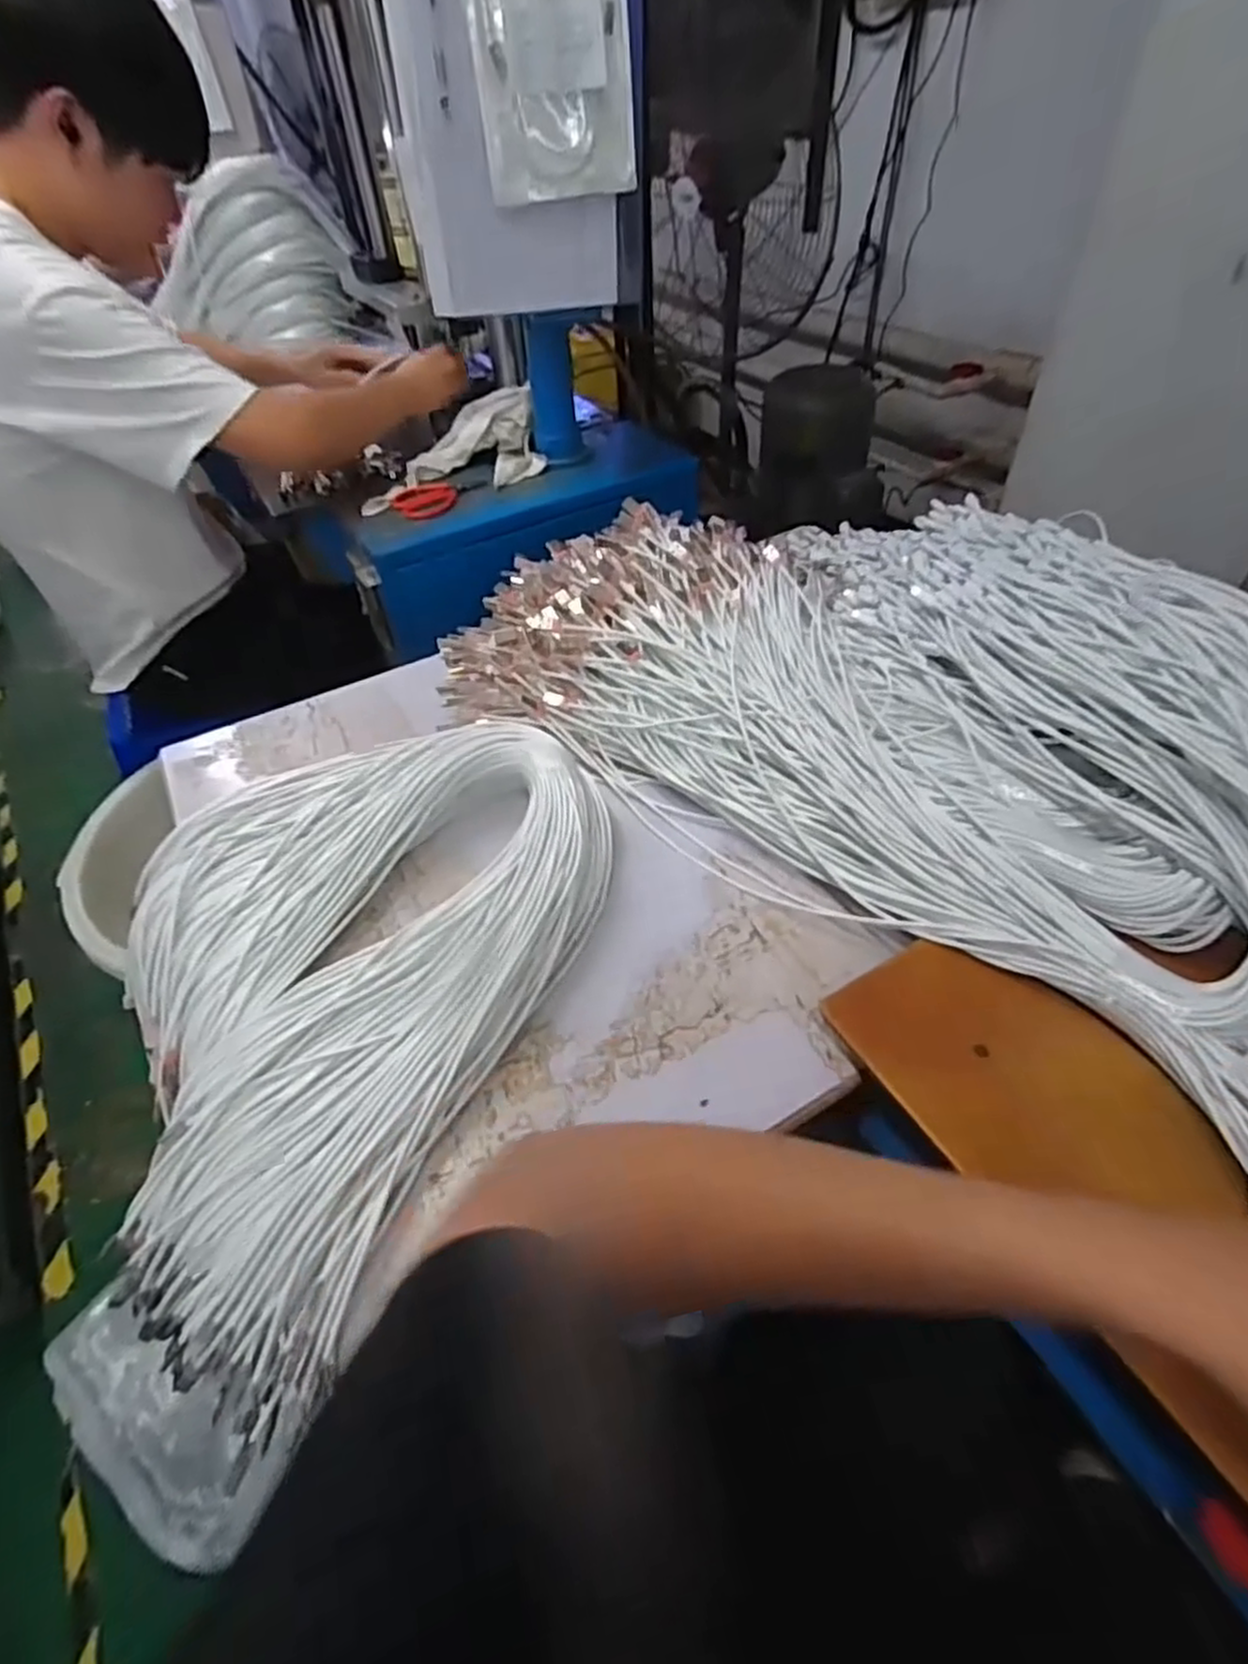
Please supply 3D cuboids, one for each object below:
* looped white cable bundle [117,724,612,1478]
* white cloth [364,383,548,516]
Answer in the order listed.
[{"bbox_3d":[-0.220,0.082,0.541,0.336,0.086,0.456,18,52,20],"label":"looped white cable bundle"},{"bbox_3d":[-0.252,-0.540,1.036,0.262,0.072,0.171,-19,49,-12],"label":"white cloth"}]

